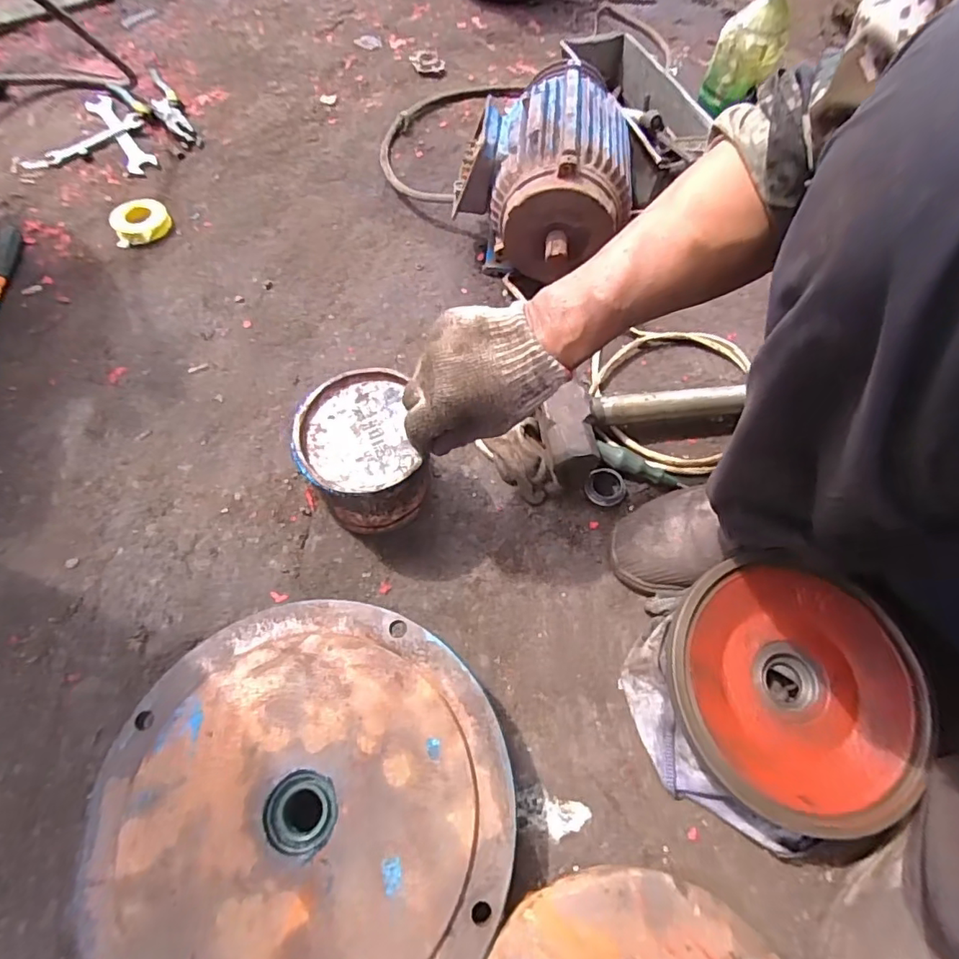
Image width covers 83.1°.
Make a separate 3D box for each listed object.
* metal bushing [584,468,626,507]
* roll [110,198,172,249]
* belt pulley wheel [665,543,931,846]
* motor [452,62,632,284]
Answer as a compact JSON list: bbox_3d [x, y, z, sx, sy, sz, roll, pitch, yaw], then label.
[{"bbox_3d":[0.132,0.008,0.572,0.042,0.017,0.040,1,63,-2],"label":"metal bushing"},{"bbox_3d":[-0.468,-0.358,0.745,0.072,0.023,0.072,1,63,-2],"label":"roll"},{"bbox_3d":[0.256,0.163,0.434,0.197,0.037,0.194,0,63,-2],"label":"belt pulley wheel"},{"bbox_3d":[0.073,-0.363,0.675,0.200,0.179,0.249,6,65,-1],"label":"motor"}]

